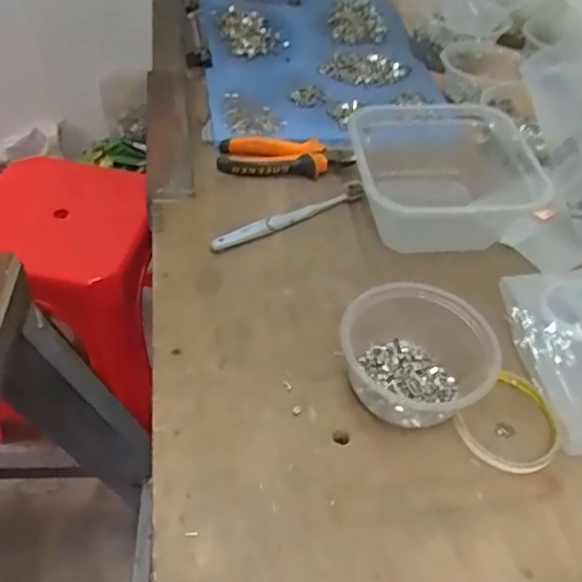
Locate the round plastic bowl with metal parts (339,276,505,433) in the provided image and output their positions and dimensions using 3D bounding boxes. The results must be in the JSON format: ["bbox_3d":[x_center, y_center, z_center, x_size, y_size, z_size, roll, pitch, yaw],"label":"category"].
[{"bbox_3d":[0.094,0.051,0.464,0.117,0.067,0.097,25,49,18],"label":"round plastic bowl with metal parts"}]

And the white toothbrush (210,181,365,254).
[{"bbox_3d":[-0.002,-0.077,0.610,0.175,0.014,0.021,-25,52,-19],"label":"white toothbrush"}]

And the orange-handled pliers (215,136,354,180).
[{"bbox_3d":[-0.004,-0.152,0.677,0.150,0.022,0.058,1,47,-6],"label":"orange-handled pliers"}]

